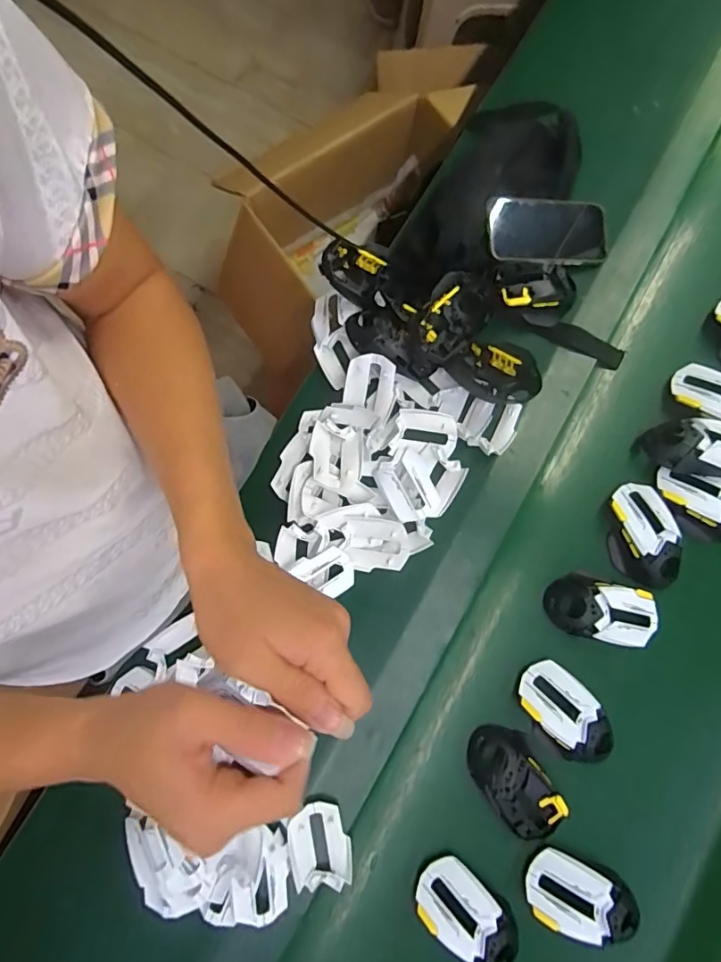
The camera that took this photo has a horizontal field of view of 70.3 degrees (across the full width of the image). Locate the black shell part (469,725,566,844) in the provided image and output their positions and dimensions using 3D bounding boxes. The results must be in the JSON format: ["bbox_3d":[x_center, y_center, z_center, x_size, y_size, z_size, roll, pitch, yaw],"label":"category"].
[{"bbox_3d":[0.168,0.324,0.545,0.068,0.036,0.124,-34,85,-7],"label":"black shell part"}]

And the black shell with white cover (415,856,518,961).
[{"bbox_3d":[0.110,0.440,0.515,0.111,0.032,0.061,40,81,3],"label":"black shell with white cover"}]

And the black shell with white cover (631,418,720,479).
[{"bbox_3d":[0.392,-0.038,0.601,0.121,0.060,0.066,11,81,-2],"label":"black shell with white cover"}]

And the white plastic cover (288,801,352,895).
[{"bbox_3d":[-0.042,0.378,0.533,0.060,0.019,0.078,-6,82,-4],"label":"white plastic cover"}]

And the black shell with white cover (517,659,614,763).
[{"bbox_3d":[0.223,0.251,0.556,0.067,0.040,0.116,-41,86,-8],"label":"black shell with white cover"}]

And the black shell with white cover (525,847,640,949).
[{"bbox_3d":[0.227,0.425,0.518,0.111,0.033,0.064,23,81,0],"label":"black shell with white cover"}]

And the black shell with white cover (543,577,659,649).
[{"bbox_3d":[0.271,0.146,0.574,0.119,0.033,0.064,13,81,-1],"label":"black shell with white cover"}]

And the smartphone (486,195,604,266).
[{"bbox_3d":[0.236,-0.310,0.639,0.163,0.012,0.087,-2,85,-11],"label":"smartphone"}]

